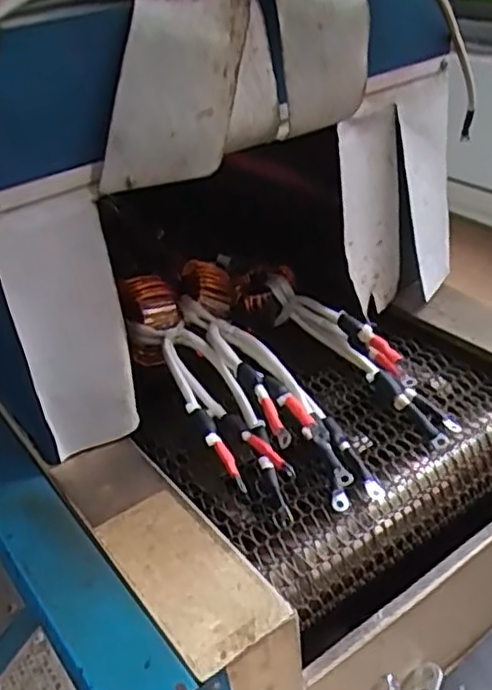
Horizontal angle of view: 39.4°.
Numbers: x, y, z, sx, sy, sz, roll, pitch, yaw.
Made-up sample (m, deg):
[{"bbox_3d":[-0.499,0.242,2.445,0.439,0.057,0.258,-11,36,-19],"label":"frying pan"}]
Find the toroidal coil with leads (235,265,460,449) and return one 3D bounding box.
[{"bbox_3d":[0.078,-0.004,0.652,0.059,0.074,0.284,-24,38,-25],"label":"toroidal coil with leads"}]

